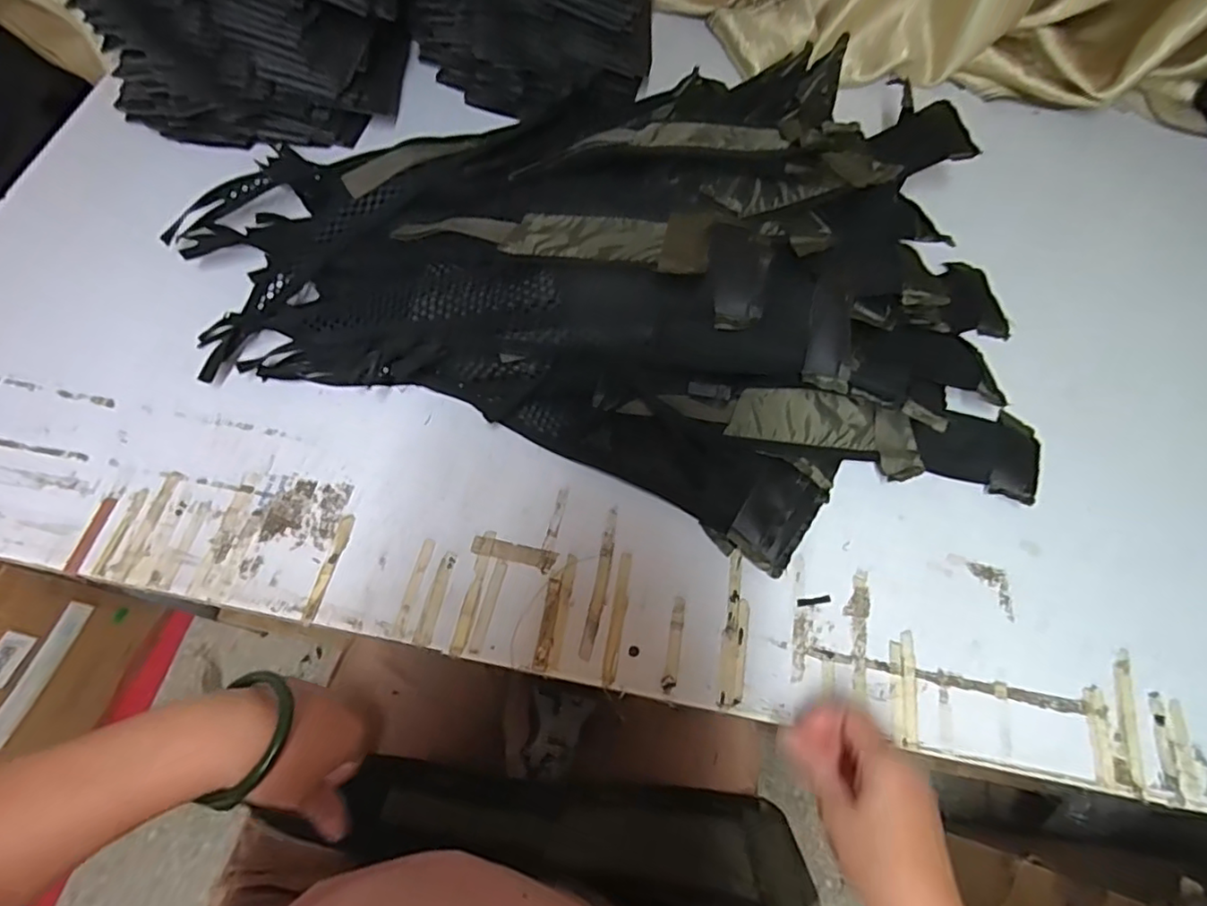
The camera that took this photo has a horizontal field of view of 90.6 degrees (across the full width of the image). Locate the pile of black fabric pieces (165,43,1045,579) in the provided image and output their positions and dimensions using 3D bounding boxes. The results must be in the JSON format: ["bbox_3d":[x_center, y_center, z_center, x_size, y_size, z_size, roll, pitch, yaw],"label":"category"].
[{"bbox_3d":[0.012,-0.175,0.518,0.741,0.139,0.385,19,68,6],"label":"pile of black fabric pieces"}]

